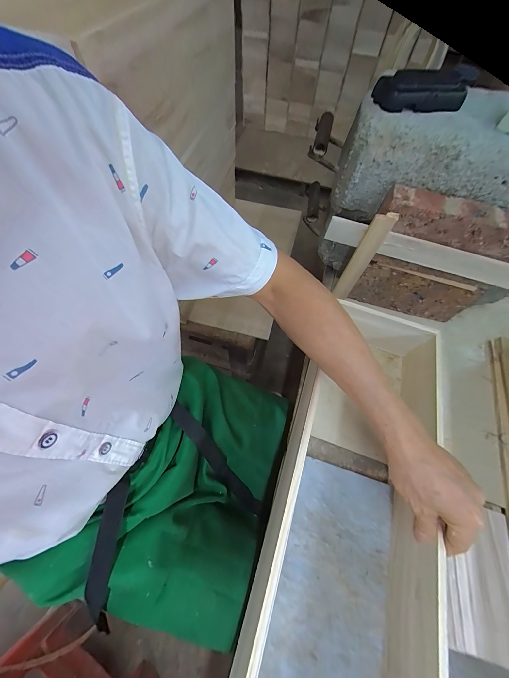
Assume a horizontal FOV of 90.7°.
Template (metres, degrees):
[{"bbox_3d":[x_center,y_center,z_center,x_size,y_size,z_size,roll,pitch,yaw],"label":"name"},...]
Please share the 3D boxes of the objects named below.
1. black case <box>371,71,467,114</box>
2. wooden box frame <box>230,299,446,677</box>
[{"bbox_3d":[0.209,-0.311,0.314,0.104,0.026,0.058,1,62,-2],"label":"black case"},{"bbox_3d":[0.121,0.218,0.291,0.199,0.108,0.564,17,65,6],"label":"wooden box frame"}]

